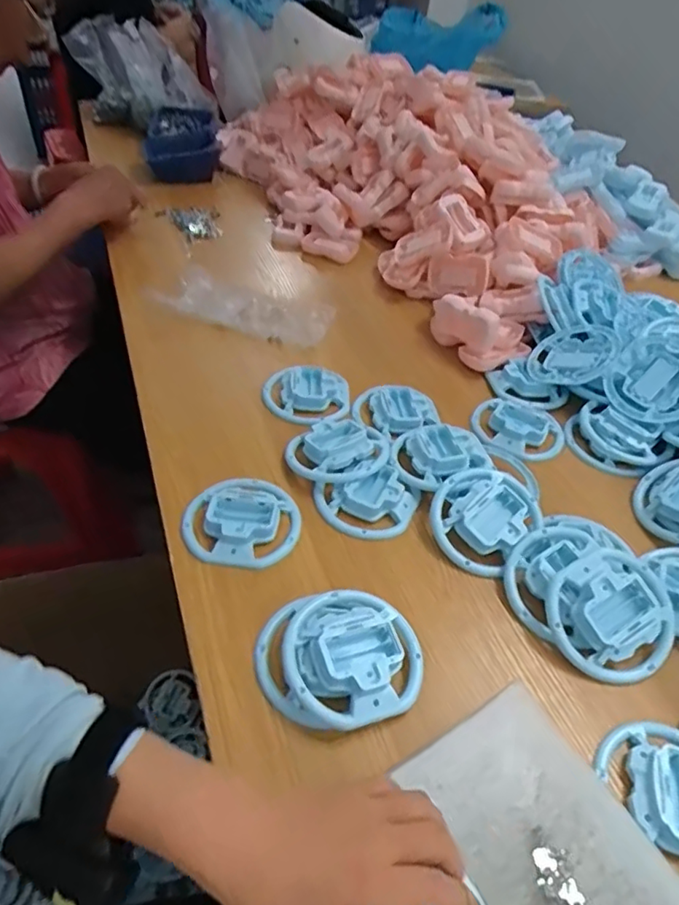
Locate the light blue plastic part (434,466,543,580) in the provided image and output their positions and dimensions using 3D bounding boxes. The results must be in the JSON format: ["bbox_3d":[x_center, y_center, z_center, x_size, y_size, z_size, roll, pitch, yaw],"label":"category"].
[{"bbox_3d":[0.136,0.058,0.540,0.103,0.038,0.088,-33,55,-32],"label":"light blue plastic part"}]

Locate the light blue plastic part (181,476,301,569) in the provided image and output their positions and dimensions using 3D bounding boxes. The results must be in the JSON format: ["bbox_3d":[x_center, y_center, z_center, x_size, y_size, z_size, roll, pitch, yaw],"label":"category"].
[{"bbox_3d":[-0.087,0.062,0.524,0.101,0.028,0.091,-28,52,-28],"label":"light blue plastic part"}]

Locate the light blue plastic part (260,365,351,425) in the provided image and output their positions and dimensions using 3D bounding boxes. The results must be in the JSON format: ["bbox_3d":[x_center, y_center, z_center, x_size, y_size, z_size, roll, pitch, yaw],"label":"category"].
[{"bbox_3d":[-0.038,-0.068,0.668,0.097,0.027,0.078,5,44,-3],"label":"light blue plastic part"}]

